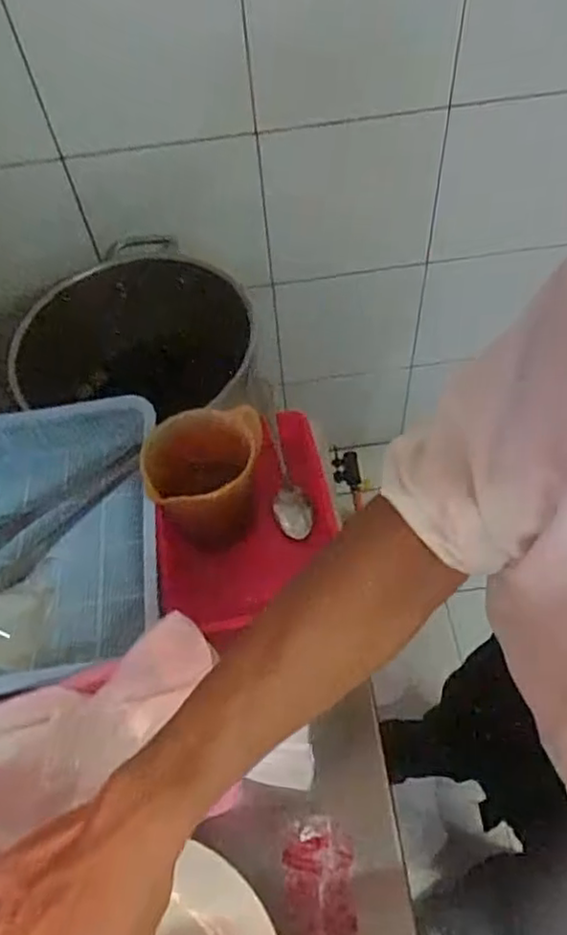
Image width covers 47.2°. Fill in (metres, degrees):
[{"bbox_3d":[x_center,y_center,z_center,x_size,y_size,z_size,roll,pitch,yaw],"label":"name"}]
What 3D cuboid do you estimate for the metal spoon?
[{"bbox_3d":[0.000,-0.005,0.684,0.038,0.027,0.162,-11,73,-3],"label":"metal spoon"}]

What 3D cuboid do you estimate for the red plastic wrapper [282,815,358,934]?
[{"bbox_3d":[0.030,0.339,0.477,0.054,0.039,0.142,-5,57,1],"label":"red plastic wrapper"}]

